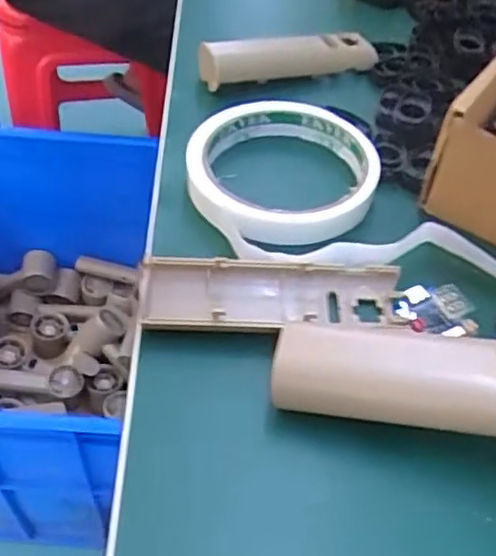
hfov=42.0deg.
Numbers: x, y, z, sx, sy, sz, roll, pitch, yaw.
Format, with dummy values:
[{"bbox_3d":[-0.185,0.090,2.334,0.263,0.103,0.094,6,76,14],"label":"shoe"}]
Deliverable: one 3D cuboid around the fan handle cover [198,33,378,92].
[{"bbox_3d":[0.025,-0.130,0.376,0.105,0.016,0.025,-10,50,-13],"label":"fan handle cover"}]

